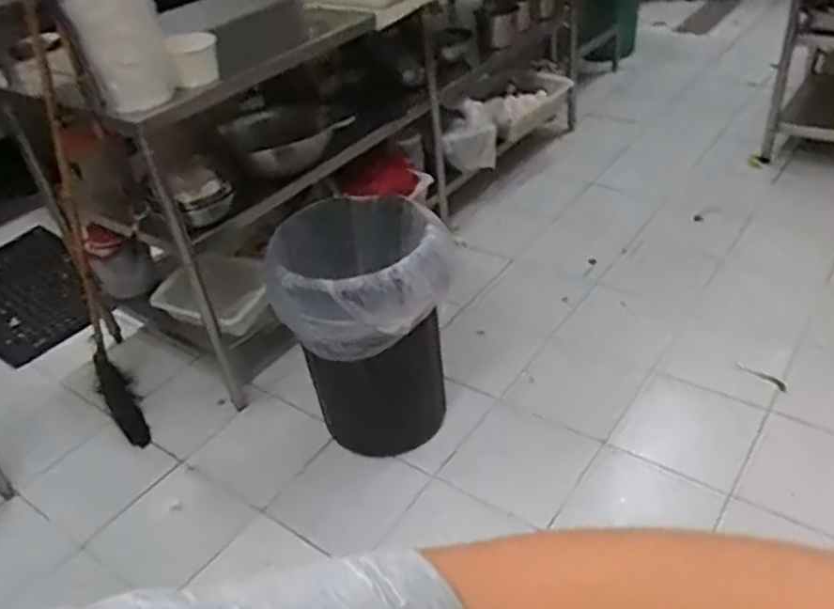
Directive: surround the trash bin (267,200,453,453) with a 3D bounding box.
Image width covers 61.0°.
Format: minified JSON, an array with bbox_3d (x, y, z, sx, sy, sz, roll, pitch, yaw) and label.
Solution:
[{"bbox_3d":[-0.114,0.076,1.831,0.400,0.634,0.400,-16,38,-10],"label":"trash bin"}]

